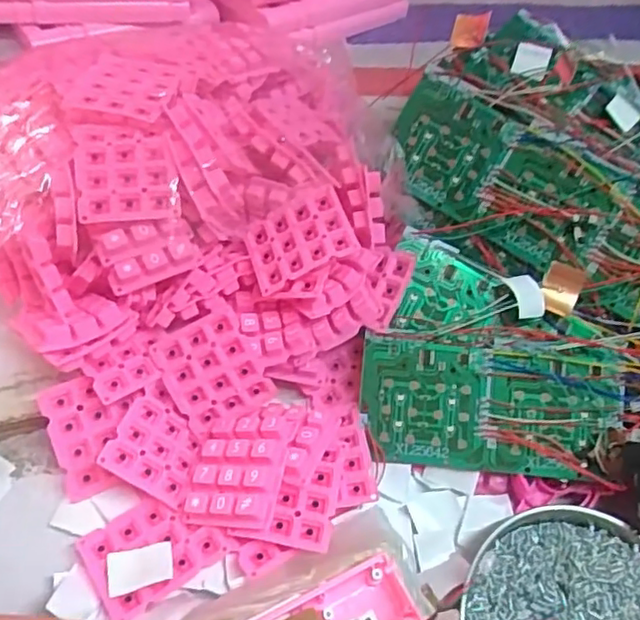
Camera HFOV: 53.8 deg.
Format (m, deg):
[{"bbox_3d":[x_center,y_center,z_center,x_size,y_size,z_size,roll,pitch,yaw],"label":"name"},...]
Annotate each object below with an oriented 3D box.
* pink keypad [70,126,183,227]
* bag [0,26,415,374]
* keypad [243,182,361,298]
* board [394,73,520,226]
[{"bbox_3d":[-0.103,-0.073,0.333,0.052,0.008,0.055,-5,75,-7],"label":"pink keypad"},{"bbox_3d":[-0.080,-0.079,0.375,0.239,0.083,0.224,-7,55,-15],"label":"bag"},{"bbox_3d":[-0.013,-0.039,0.355,0.060,0.006,0.047,-27,57,9],"label":"keypad"},{"bbox_3d":[0.079,-0.101,0.396,0.070,0.004,0.069,31,102,13],"label":"board"}]

